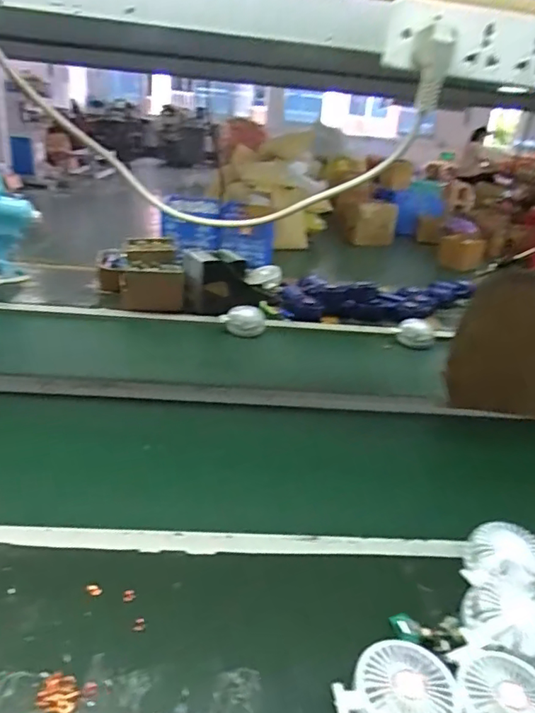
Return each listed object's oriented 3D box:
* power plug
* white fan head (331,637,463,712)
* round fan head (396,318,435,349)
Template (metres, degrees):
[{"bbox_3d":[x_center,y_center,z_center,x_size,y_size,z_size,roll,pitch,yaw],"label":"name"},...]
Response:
[{"bbox_3d":[0.135,-0.239,0.452,0.030,0.059,0.026,9,25,5],"label":"power plug"},{"bbox_3d":[0.119,0.306,0.494,0.100,0.037,0.091,5,25,-2],"label":"white fan head"},{"bbox_3d":[0.363,-0.058,1.318,0.081,0.053,0.101,15,26,19],"label":"round fan head"}]

